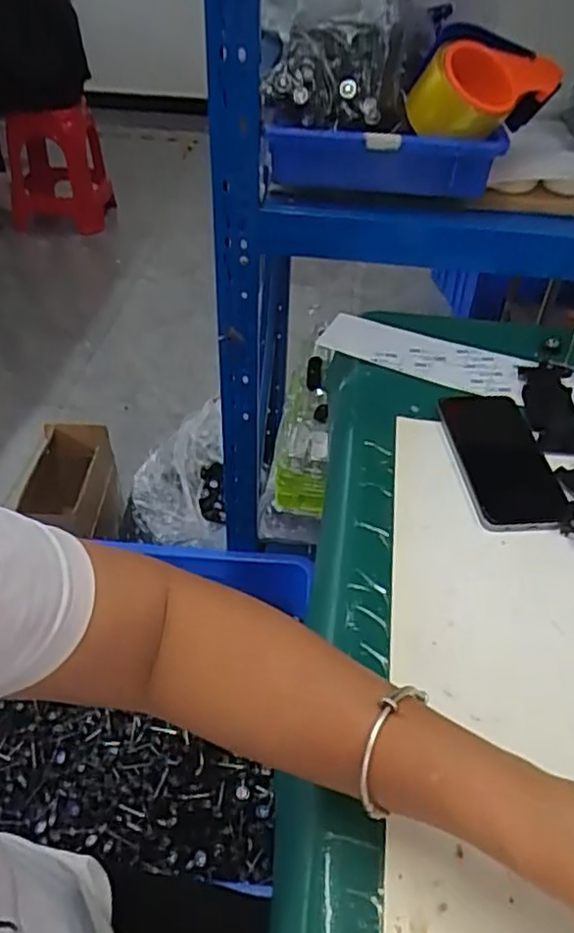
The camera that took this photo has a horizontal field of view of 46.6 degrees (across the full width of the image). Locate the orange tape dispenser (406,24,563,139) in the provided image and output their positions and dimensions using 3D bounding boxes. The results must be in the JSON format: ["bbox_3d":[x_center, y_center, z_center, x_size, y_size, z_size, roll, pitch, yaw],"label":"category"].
[{"bbox_3d":[0.202,-0.388,0.676,0.155,0.092,0.082,-27,50,-29],"label":"orange tape dispenser"}]

